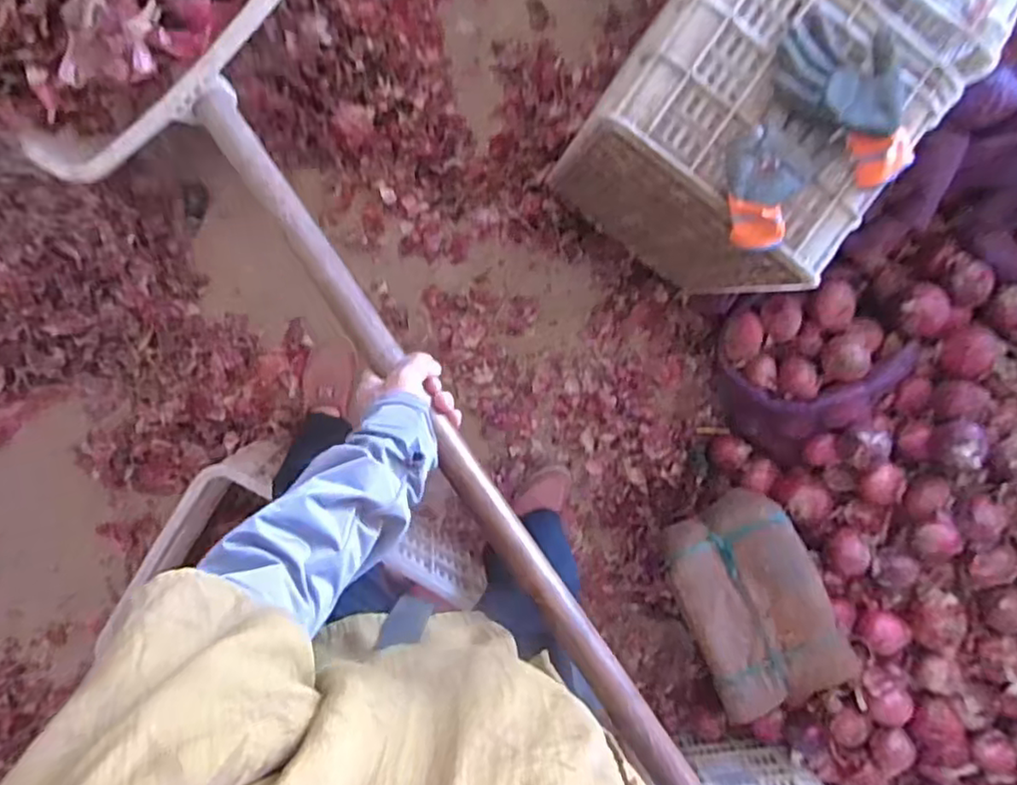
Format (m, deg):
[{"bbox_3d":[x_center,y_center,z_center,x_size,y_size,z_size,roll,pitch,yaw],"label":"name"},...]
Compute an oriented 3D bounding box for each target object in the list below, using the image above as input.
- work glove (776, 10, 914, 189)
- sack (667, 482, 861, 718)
[{"bbox_3d":[0.408,-0.353,0.769,0.207,0.034,0.140,41,92,-9],"label":"work glove"},{"bbox_3d":[0.461,0.406,1.240,0.253,0.089,0.408,-22,99,-2],"label":"sack"}]

